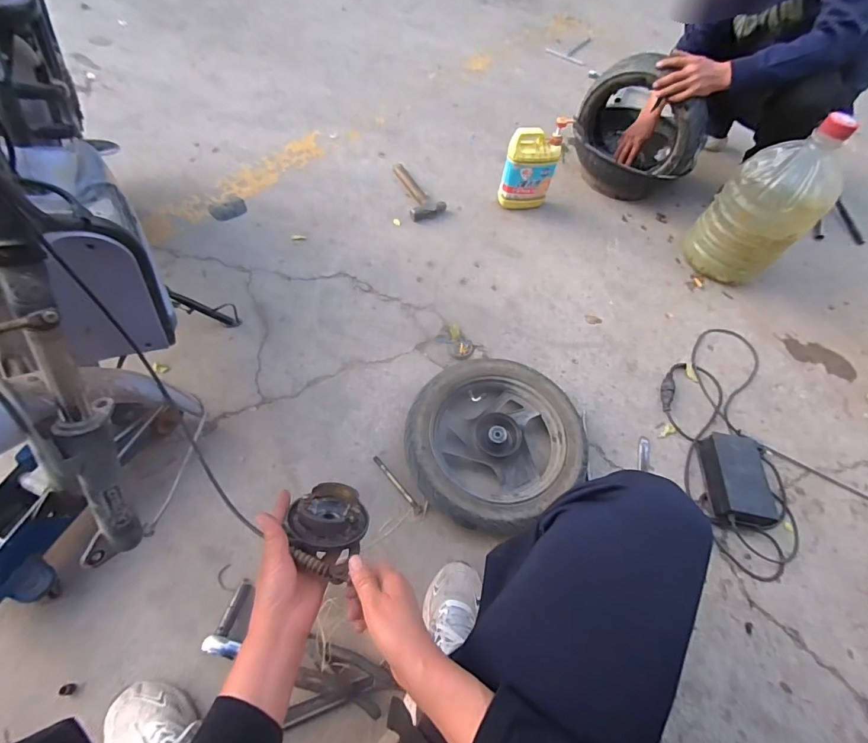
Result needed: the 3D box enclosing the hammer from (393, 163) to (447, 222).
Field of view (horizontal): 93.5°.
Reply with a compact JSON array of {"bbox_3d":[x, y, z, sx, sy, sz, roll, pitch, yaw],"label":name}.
[{"bbox_3d":[-0.054,-0.571,1.269,0.102,0.032,0.260,-16,63,-11],"label":"hammer"}]

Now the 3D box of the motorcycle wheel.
[{"bbox_3d":[0.122,0.145,0.832,0.333,0.082,0.338,1,61,-2],"label":"motorcycle wheel"}]

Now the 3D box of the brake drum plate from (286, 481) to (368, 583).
[{"bbox_3d":[-0.134,0.194,0.508,0.105,0.057,0.105,12,40,-10],"label":"brake drum plate"}]

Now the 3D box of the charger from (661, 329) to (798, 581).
[{"bbox_3d":[0.646,0.119,0.893,0.249,0.074,0.576,12,61,4],"label":"charger"}]

